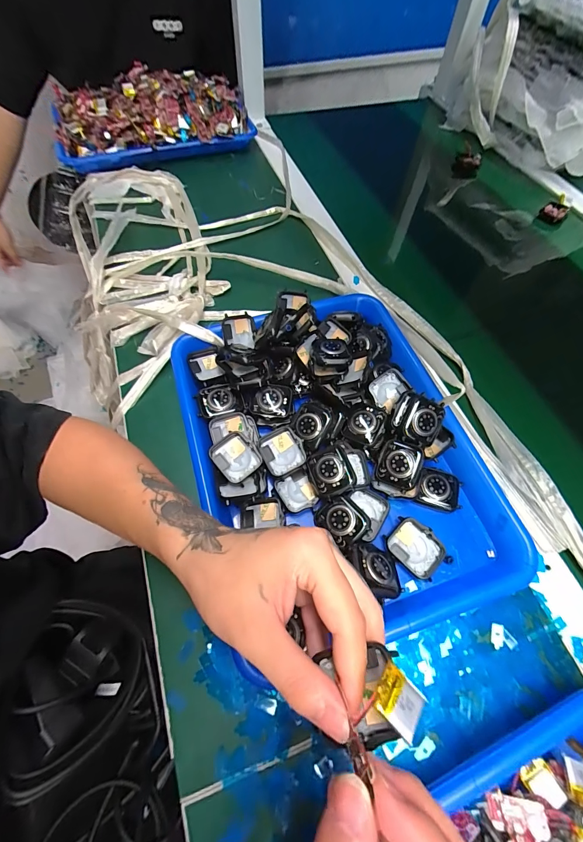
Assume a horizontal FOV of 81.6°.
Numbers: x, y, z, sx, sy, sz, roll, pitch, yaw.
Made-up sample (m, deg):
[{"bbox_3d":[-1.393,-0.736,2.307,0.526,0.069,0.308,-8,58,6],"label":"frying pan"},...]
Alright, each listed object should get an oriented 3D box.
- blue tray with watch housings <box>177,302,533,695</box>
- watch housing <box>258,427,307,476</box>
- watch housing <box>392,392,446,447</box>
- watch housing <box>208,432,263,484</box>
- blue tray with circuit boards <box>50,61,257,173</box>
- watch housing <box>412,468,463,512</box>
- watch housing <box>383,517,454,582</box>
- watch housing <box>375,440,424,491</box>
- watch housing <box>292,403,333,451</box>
[{"bbox_3d":[0.034,0.015,0.322,0.252,0.051,0.327,-15,63,-8],"label":"blue tray with watch housings"},{"bbox_3d":[-0.009,0.029,0.316,0.037,0.011,0.040,-24,64,-13],"label":"watch housing"},{"bbox_3d":[0.120,-0.001,0.319,0.041,0.018,0.044,26,89,-10],"label":"watch housing"},{"bbox_3d":[-0.050,0.033,0.309,0.035,0.009,0.040,-38,68,-19],"label":"watch housing"},{"bbox_3d":[-0.245,-0.524,0.589,0.311,0.070,0.209,-21,64,-11],"label":"blue tray with circuit boards"},{"bbox_3d":[0.135,0.062,0.308,0.041,0.012,0.035,15,63,8],"label":"watch housing"},{"bbox_3d":[0.107,0.109,0.288,0.036,0.008,0.049,-40,69,-19],"label":"watch housing"},{"bbox_3d":[0.099,0.040,0.309,0.037,0.008,0.041,18,82,20],"label":"watch housing"},{"bbox_3d":[0.018,0.003,0.322,0.035,0.009,0.039,26,81,19],"label":"watch housing"}]

